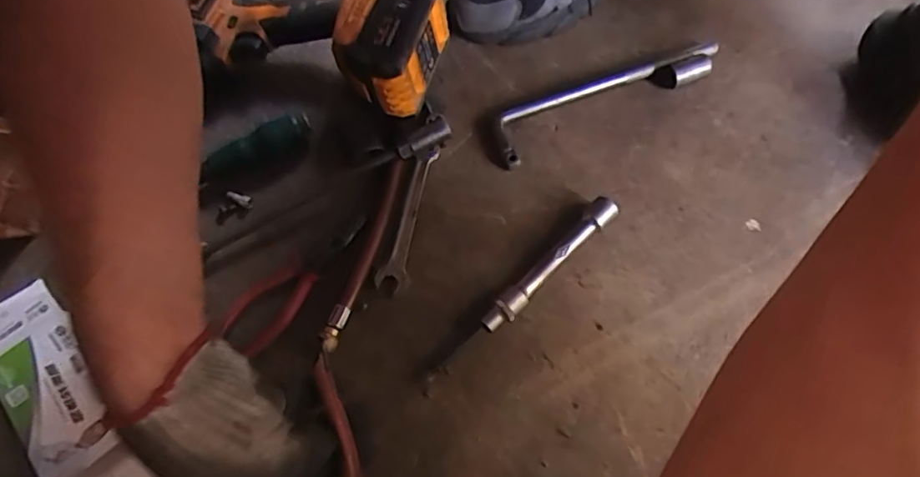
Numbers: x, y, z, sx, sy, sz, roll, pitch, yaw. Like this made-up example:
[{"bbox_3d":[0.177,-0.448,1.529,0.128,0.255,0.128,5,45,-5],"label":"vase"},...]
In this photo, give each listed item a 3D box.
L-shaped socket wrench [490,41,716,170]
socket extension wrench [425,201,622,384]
[{"bbox_3d":[0.136,-0.132,0.506,0.234,0.023,0.047,-26,68,-10],"label":"L-shaped socket wrench"},{"bbox_3d":[0.053,0.039,0.433,0.021,0.021,0.198,42,73,17],"label":"socket extension wrench"}]

